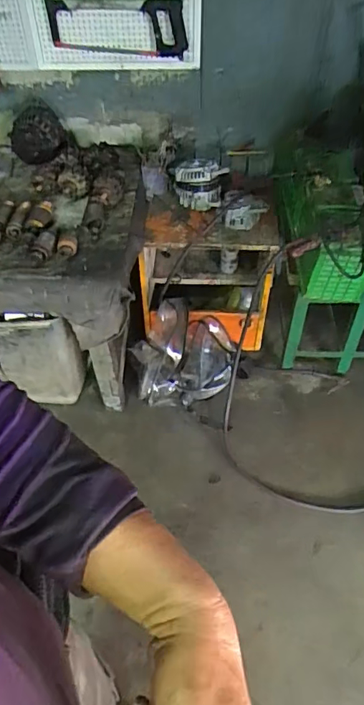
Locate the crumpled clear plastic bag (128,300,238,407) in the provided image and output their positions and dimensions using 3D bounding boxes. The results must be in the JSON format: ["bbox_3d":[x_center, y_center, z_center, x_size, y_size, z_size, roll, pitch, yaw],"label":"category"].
[{"bbox_3d":[-0.002,0.011,1.636,0.332,0.264,0.256,1,49,2],"label":"crumpled clear plastic bag"}]

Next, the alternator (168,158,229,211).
[{"bbox_3d":[0.048,-0.542,1.577,0.192,0.125,0.122,5,49,5],"label":"alternator"}]

